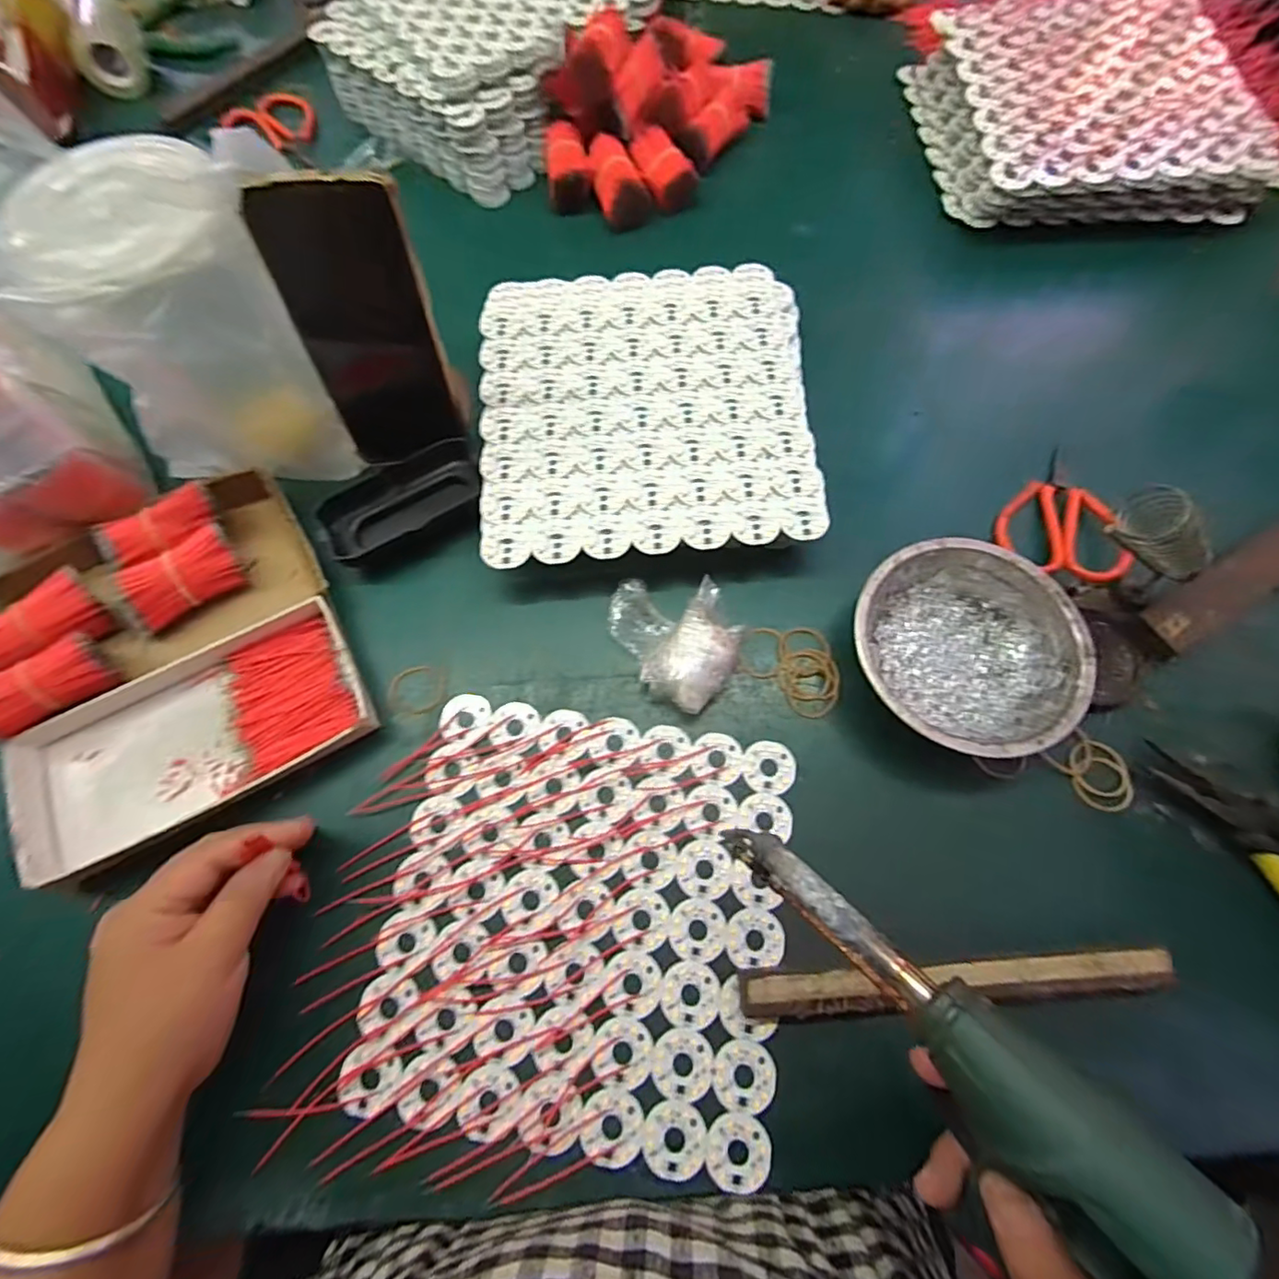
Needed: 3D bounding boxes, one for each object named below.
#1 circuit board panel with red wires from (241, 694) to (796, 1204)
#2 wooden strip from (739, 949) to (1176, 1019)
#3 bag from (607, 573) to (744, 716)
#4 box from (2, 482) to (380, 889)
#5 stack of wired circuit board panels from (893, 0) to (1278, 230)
[{"bbox_3d":[-0.044,0.156,0.314,0.236,0.005,0.232,8,71,3],"label":"circuit board panel with red wires"},{"bbox_3d":[0.157,0.174,0.295,0.211,0.021,0.021,-3,71,-1],"label":"wooden strip"},{"bbox_3d":[0.025,-0.004,0.357,0.067,0.030,0.089,-30,73,-9],"label":"bag"},{"bbox_3d":[-0.287,0.012,0.362,0.194,0.043,0.206,-28,73,-9],"label":"box"},{"bbox_3d":[0.400,-0.476,0.507,0.280,0.066,0.266,-1,71,0],"label":"stack of wired circuit board panels"}]

